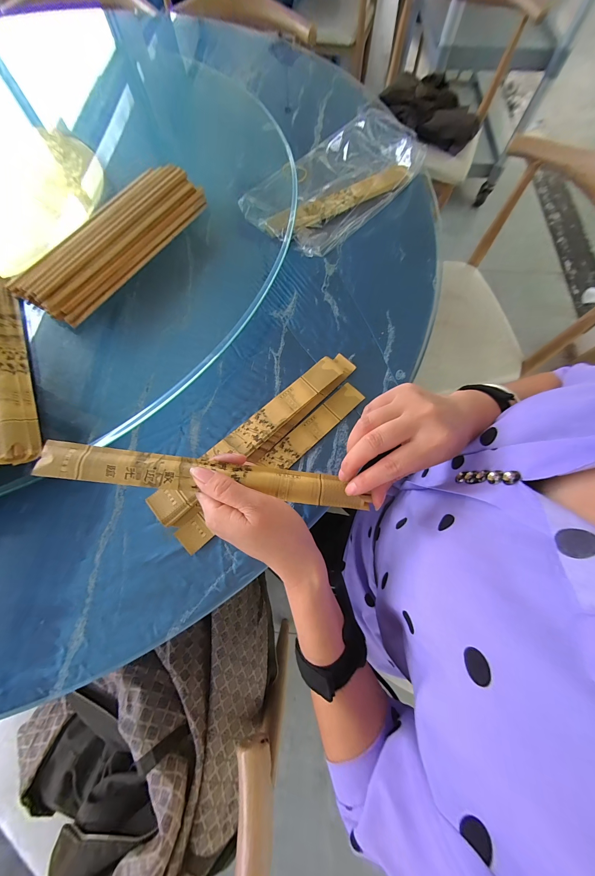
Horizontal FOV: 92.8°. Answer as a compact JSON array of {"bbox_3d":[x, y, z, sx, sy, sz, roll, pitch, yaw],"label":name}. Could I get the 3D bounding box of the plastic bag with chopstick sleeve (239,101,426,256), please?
[{"bbox_3d":[0.059,-0.414,0.448,0.183,0.039,0.300,38,76,11],"label":"plastic bag with chopstick sleeve"}]

